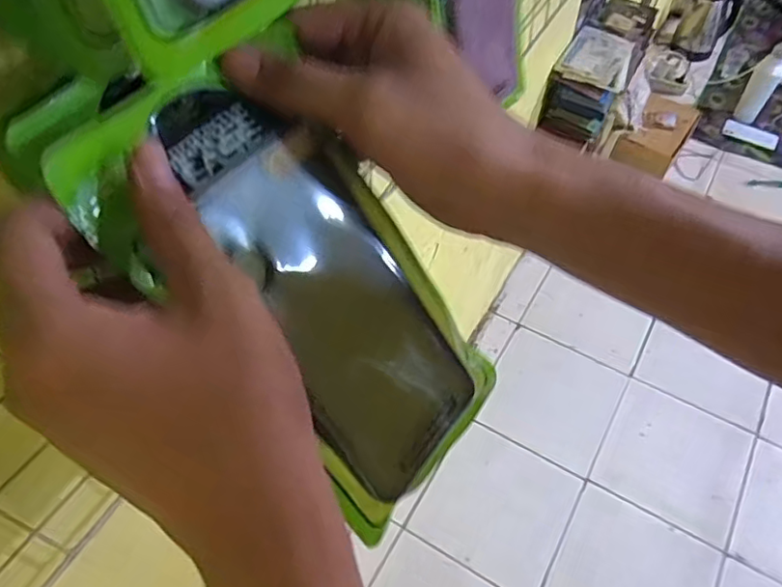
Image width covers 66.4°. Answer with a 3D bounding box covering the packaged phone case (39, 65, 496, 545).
[{"bbox_3d":[-0.030,0.002,0.251,0.204,0.015,0.103,51,59,-27],"label":"packaged phone case"}]

